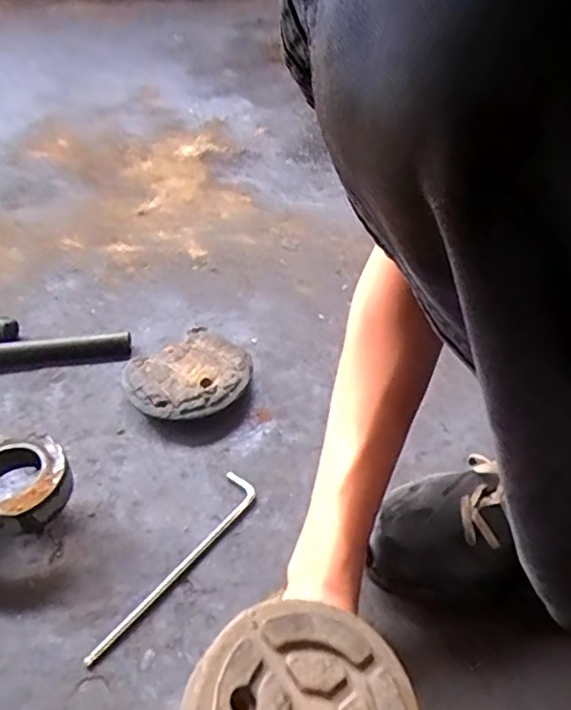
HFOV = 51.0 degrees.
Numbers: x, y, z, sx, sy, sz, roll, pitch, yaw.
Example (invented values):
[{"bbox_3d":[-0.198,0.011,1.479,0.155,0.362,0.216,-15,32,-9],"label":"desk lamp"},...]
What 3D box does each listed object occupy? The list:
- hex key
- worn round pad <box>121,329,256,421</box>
[{"bbox_3d":[-0.092,0.163,0.480,0.032,0.007,0.183,26,49,29],"label":"hex key"},{"bbox_3d":[-0.096,0.022,0.620,0.116,0.035,0.127,-2,41,2],"label":"worn round pad"}]

